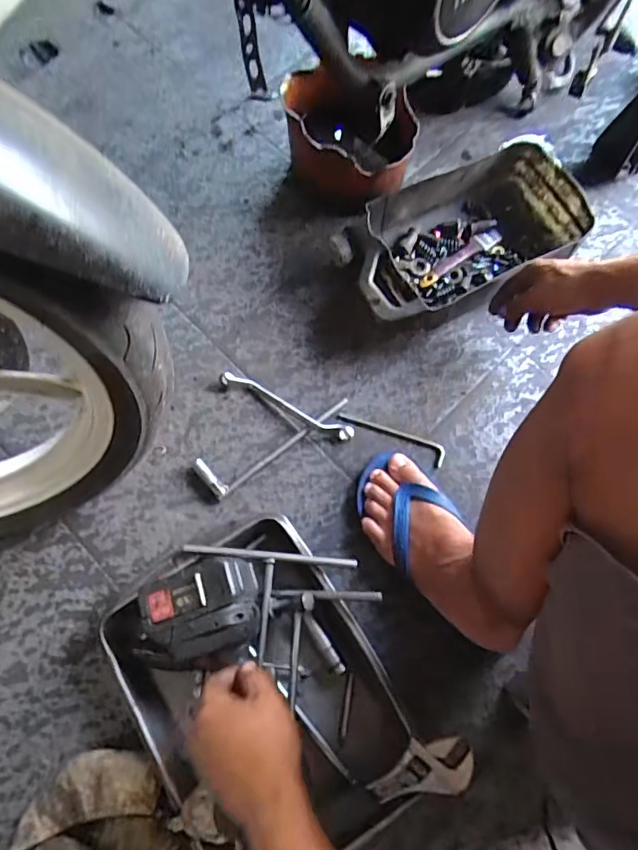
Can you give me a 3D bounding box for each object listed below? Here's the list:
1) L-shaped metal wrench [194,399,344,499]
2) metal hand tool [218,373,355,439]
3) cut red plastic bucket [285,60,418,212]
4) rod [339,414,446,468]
[{"bbox_3d":[-0.057,0.013,0.664,0.207,0.017,0.054,-35,76,-11],"label":"L-shaped metal wrench"},{"bbox_3d":[-0.042,-0.027,0.674,0.189,0.018,0.020,25,74,7],"label":"metal hand tool"},{"bbox_3d":[0.031,-0.394,0.728,0.191,0.141,0.125,15,73,4],"label":"cut red plastic bucket"},{"bbox_3d":[0.096,0.012,0.670,0.148,0.004,0.028,23,74,6],"label":"rod"}]

